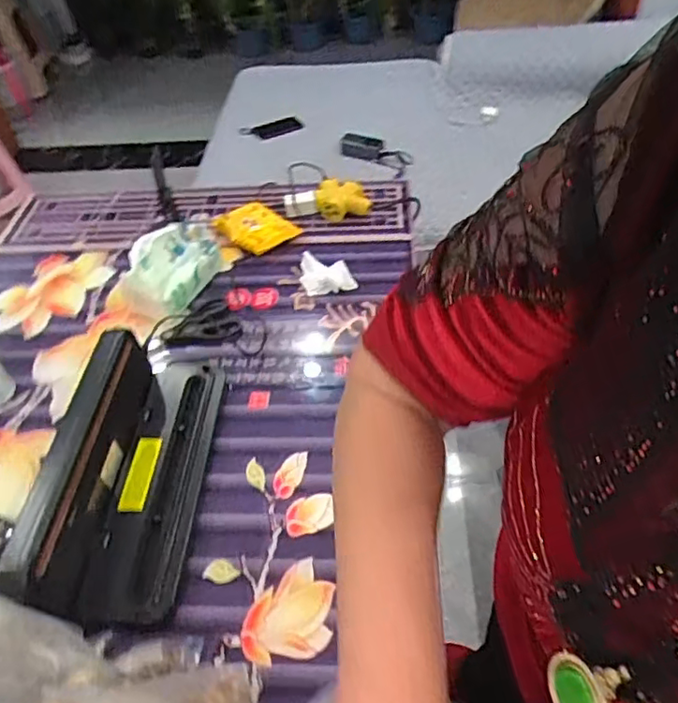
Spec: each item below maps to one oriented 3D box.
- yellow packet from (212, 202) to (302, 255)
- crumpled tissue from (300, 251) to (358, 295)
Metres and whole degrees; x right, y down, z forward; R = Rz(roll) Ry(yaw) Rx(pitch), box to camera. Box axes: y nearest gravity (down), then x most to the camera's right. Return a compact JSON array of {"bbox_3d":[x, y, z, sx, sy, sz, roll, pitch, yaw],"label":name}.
[{"bbox_3d":[-0.154,-0.225,1.098,0.150,0.027,0.106,32,58,27],"label":"yellow packet"},{"bbox_3d":[-0.018,-0.131,0.991,0.088,0.027,0.078,-4,49,0],"label":"crumpled tissue"}]

